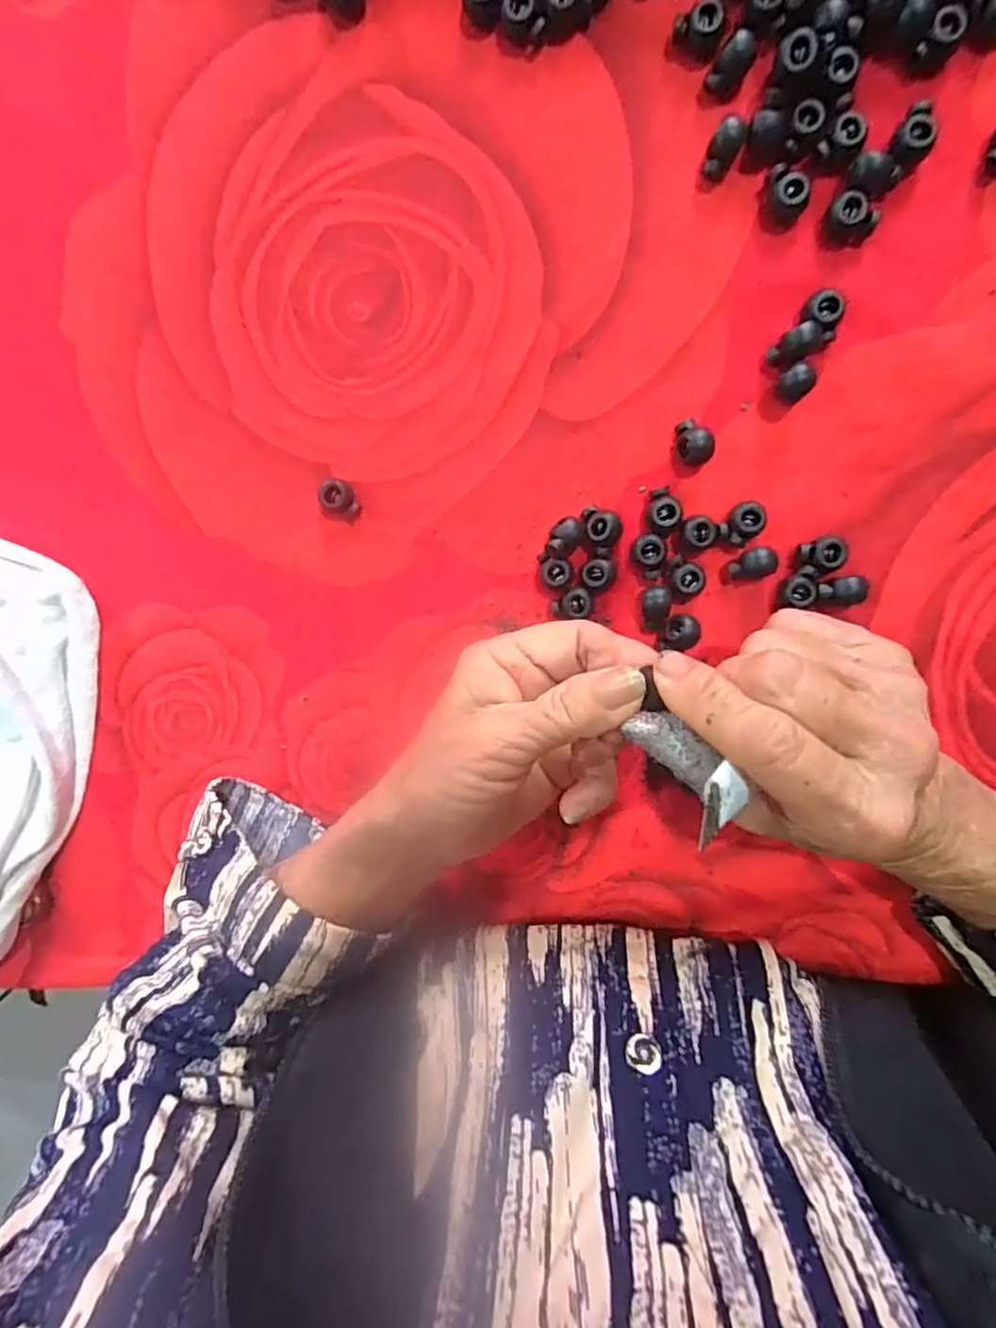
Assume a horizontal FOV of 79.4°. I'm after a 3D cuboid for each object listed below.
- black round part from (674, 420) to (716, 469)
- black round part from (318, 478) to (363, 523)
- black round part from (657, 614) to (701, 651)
[{"bbox_3d":[0.082,-0.093,0.252,0.015,0.011,0.019,-10,98,6],"label":"black round part"},{"bbox_3d":[-0.072,-0.073,0.271,0.016,0.010,0.020,-28,96,8],"label":"black round part"},{"bbox_3d":[0.080,-0.013,0.263,0.015,0.012,0.017,12,100,2],"label":"black round part"}]

